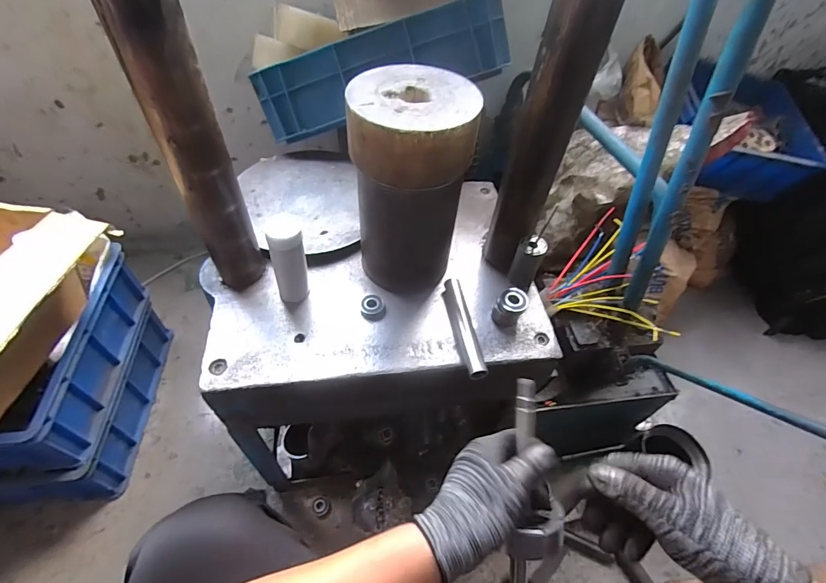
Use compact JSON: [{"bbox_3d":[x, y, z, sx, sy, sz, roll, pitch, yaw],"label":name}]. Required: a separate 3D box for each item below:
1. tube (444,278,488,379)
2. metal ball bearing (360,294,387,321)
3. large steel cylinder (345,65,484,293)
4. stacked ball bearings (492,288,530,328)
[{"bbox_3d":[0.067,0.048,0.552,0.024,0.022,0.151,-6,52,-9],"label":"tube"},{"bbox_3d":[-0.055,0.022,0.569,0.033,0.014,0.036,2,51,-3],"label":"metal ball bearing"},{"bbox_3d":[-0.005,-0.129,0.533,0.135,0.246,0.140,3,51,-2],"label":"large steel cylinder"},{"bbox_3d":[0.133,0.023,0.563,0.039,0.044,0.036,2,51,-3],"label":"stacked ball bearings"}]

